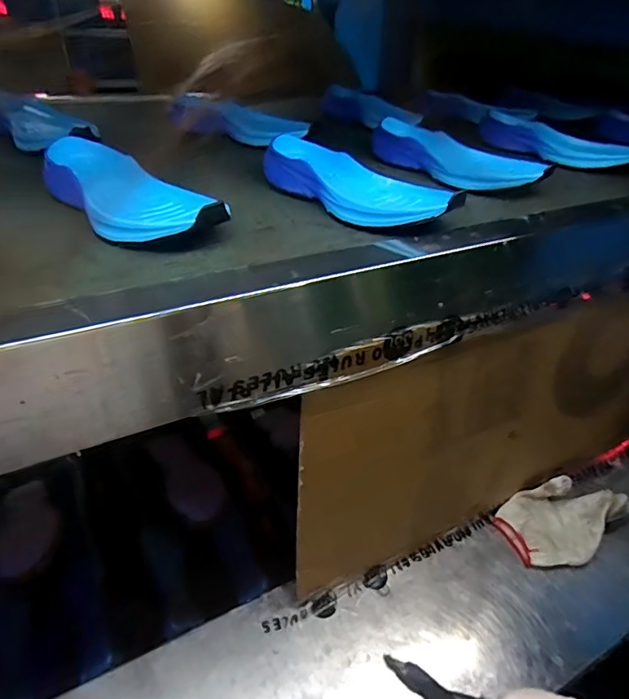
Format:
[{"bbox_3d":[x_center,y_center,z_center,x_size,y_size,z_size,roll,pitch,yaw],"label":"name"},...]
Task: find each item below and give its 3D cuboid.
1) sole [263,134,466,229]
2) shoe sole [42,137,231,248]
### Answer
[{"bbox_3d":[0.036,-0.166,0.499,0.223,0.036,0.085,30,42,30],"label":"sole"},{"bbox_3d":[-0.168,-0.138,0.444,0.081,0.045,0.208,-24,44,-35],"label":"shoe sole"}]

